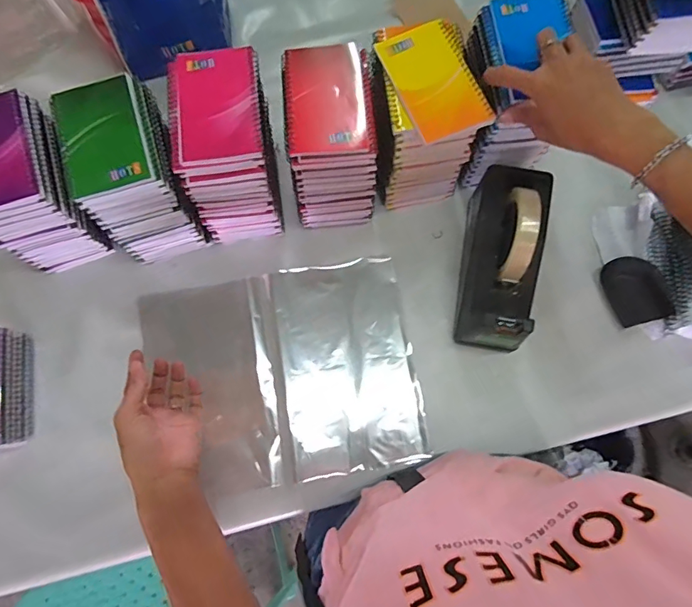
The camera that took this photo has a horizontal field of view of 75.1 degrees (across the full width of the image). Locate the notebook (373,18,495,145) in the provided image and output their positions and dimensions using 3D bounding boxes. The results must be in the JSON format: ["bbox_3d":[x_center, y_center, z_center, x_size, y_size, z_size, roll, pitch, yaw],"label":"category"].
[{"bbox_3d":[0.096,-0.241,0.490,0.080,0.020,0.124,-23,90,24],"label":"notebook"}]

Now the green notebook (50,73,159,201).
[{"bbox_3d":[-0.250,-0.174,0.464,0.084,0.013,0.130,-17,76,-4],"label":"green notebook"}]

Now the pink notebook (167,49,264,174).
[{"bbox_3d":[-0.135,-0.202,0.467,0.095,0.019,0.128,-9,76,-2],"label":"pink notebook"}]

